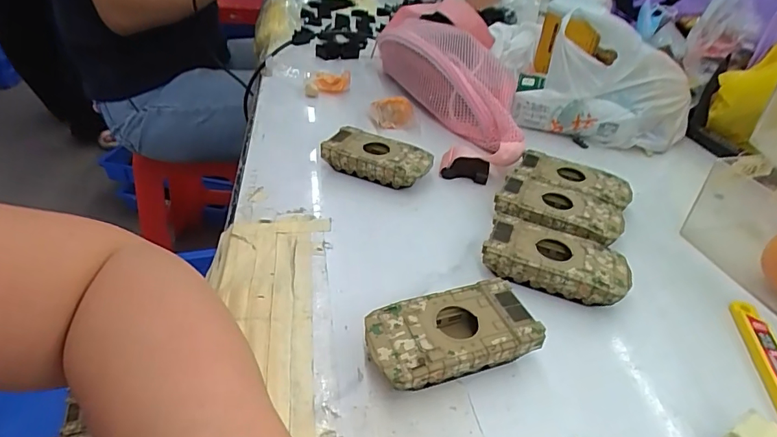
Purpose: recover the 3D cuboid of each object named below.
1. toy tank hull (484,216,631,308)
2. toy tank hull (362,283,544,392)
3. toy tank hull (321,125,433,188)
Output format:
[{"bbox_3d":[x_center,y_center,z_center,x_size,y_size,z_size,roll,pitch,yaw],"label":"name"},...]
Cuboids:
[{"bbox_3d":[0.119,0.032,0.339,0.095,0.027,0.050,14,37,13],"label":"toy tank hull"},{"bbox_3d":[0.036,0.071,0.278,0.095,0.027,0.050,-11,39,-20],"label":"toy tank hull"},{"bbox_3d":[-0.010,-0.053,0.434,0.094,0.029,0.046,15,37,14],"label":"toy tank hull"}]

